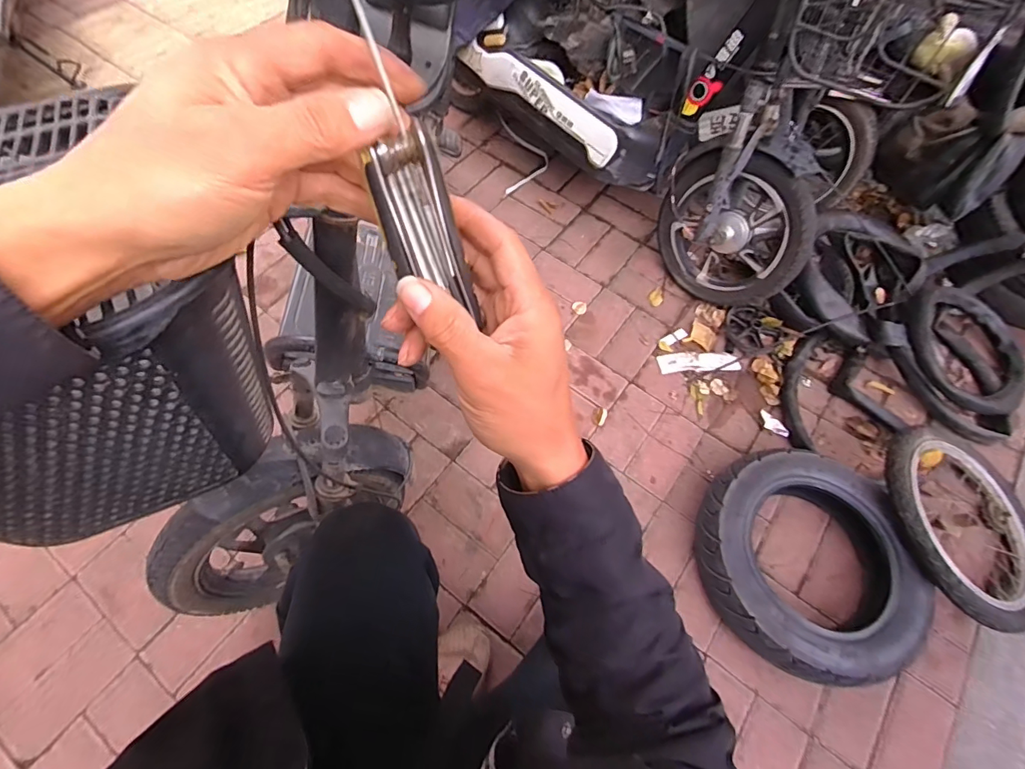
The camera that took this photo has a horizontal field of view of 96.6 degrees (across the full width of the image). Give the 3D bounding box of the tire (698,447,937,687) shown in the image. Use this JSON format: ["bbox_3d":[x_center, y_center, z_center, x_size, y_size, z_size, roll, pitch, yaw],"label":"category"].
[{"bbox_3d":[0.557,0.328,0.878,0.367,0.137,0.398,1,63,-1],"label":"tire"}]

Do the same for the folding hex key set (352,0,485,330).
[{"bbox_3d":[-0.053,-0.096,0.229,0.037,0.151,0.015,-27,31,-15],"label":"folding hex key set"}]

